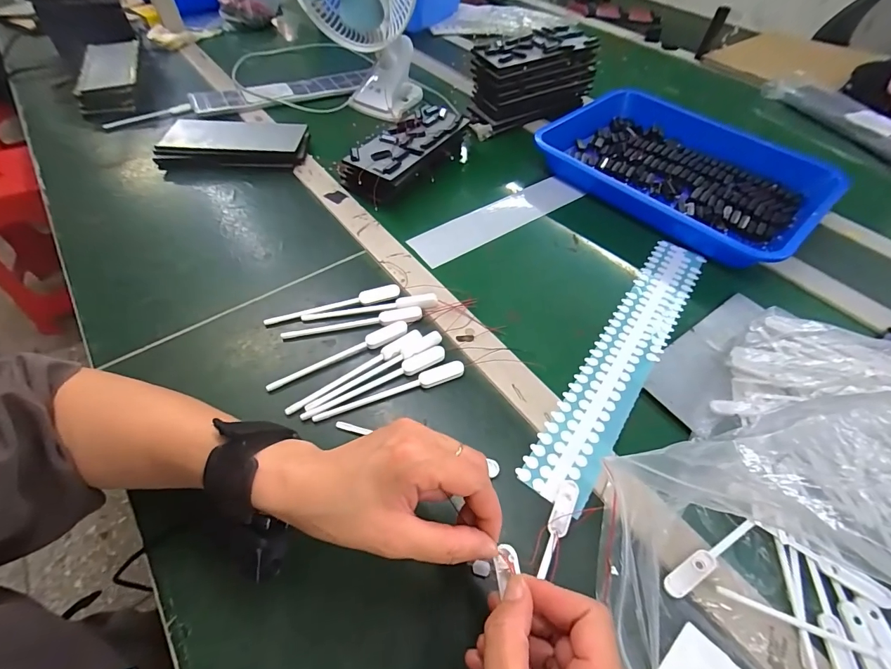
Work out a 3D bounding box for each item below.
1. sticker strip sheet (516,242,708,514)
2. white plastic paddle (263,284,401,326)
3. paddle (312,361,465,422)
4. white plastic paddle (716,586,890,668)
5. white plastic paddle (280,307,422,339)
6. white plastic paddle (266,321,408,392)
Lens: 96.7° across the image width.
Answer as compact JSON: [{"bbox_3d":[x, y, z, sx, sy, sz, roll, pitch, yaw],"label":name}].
[{"bbox_3d":[0.194,0.011,0.419,0.058,0.004,0.380,31,59,20],"label":"sticker strip sheet"},{"bbox_3d":[-0.123,-0.033,0.435,0.145,0.010,0.019,-11,55,-9],"label":"white plastic paddle"},{"bbox_3d":[-0.051,0.052,0.373,0.144,0.004,0.017,-17,71,-11],"label":"paddle"},{"bbox_3d":[0.261,0.207,0.268,0.143,0.007,0.016,16,55,10],"label":"white plastic paddle"},{"bbox_3d":[-0.098,-0.013,0.417,0.145,0.006,0.020,-6,54,-5],"label":"white plastic paddle"},{"bbox_3d":[-0.105,0.019,0.395,0.143,0.007,0.020,-22,57,-17],"label":"white plastic paddle"}]

